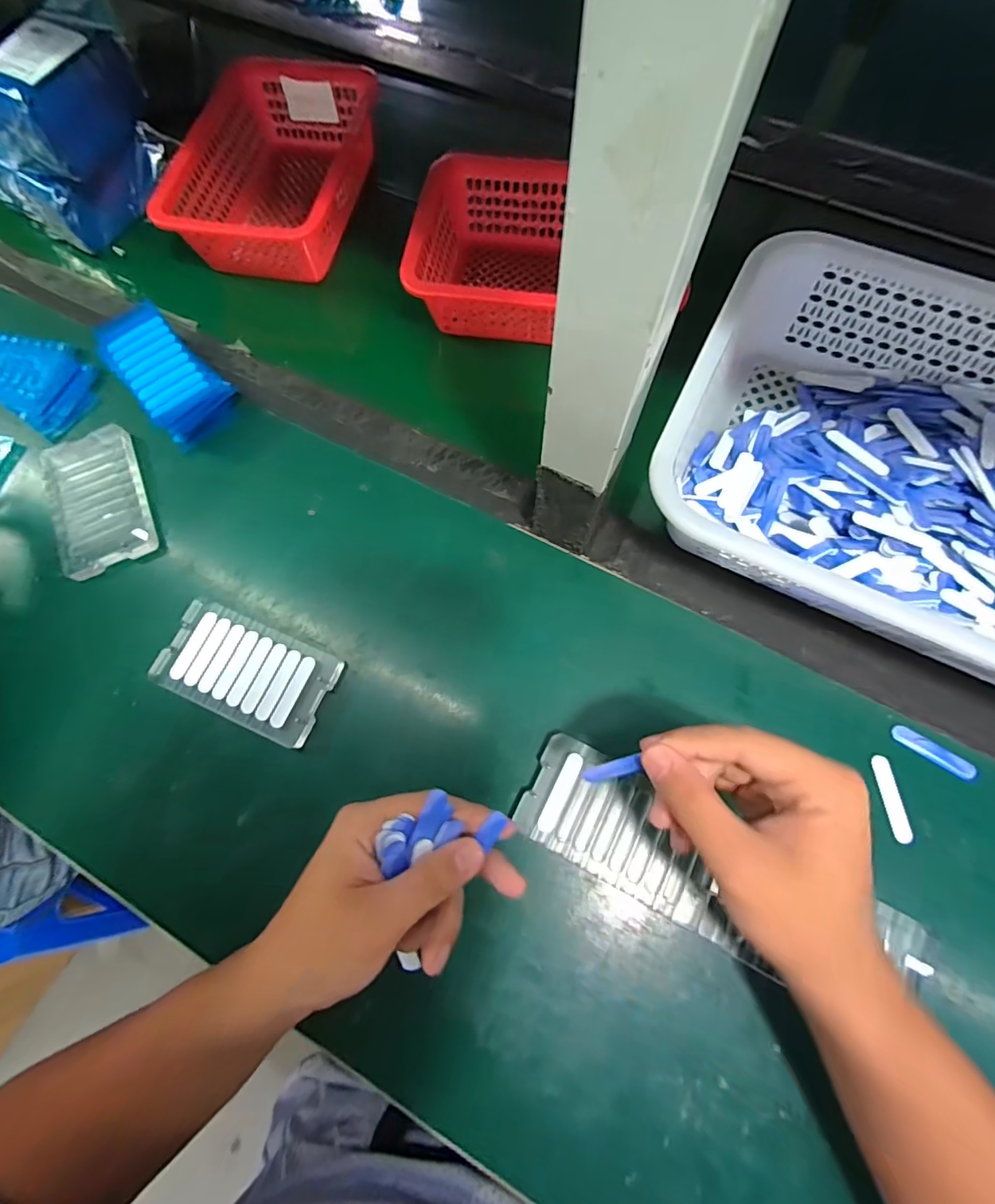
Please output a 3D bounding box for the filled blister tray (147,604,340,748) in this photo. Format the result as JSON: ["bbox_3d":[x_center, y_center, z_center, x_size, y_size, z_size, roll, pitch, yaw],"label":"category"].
[{"bbox_3d":[-0.178,0.048,0.358,0.122,0.013,0.065,22,75,9],"label":"filled blister tray"}]

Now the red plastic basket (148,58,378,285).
[{"bbox_3d":[-0.208,-0.422,0.489,0.152,0.061,0.234,9,73,6],"label":"red plastic basket"}]

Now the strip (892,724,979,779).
[{"bbox_3d":[0.287,0.098,0.329,0.053,0.004,0.015,32,77,12],"label":"strip"}]

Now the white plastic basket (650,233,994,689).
[{"bbox_3d":[0.303,-0.086,0.347,0.358,0.084,0.251,27,75,11],"label":"white plastic basket"}]

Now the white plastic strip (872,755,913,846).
[{"bbox_3d":[0.251,0.125,0.318,0.010,0.004,0.052,-7,72,0],"label":"white plastic strip"}]

